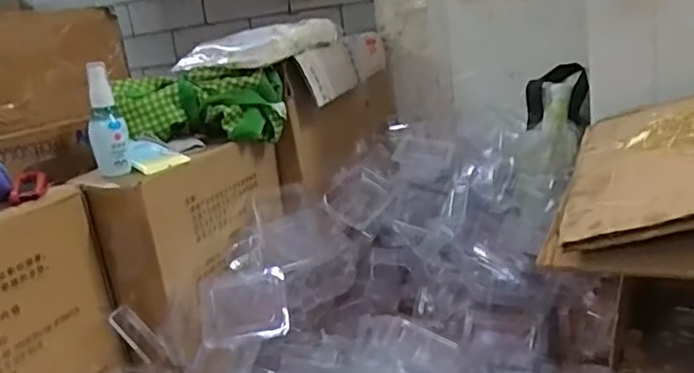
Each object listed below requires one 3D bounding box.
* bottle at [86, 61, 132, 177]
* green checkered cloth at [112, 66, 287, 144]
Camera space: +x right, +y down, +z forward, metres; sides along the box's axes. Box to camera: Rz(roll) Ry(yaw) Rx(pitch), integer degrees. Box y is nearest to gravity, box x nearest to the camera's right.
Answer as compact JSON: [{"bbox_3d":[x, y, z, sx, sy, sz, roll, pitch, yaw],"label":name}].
[{"bbox_3d":[-0.261,-0.071,0.668,0.037,0.117,0.030,-13,16,-21],"label":"bottle"},{"bbox_3d":[-0.191,-0.101,0.807,0.214,0.089,0.078,-7,15,0],"label":"green checkered cloth"}]

